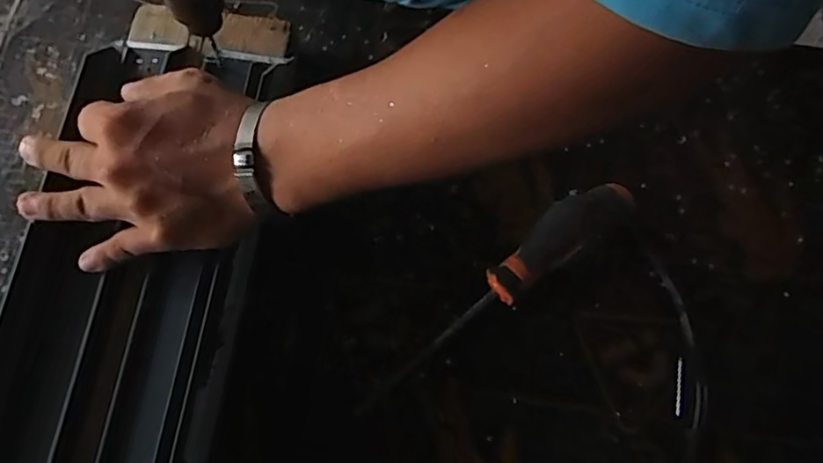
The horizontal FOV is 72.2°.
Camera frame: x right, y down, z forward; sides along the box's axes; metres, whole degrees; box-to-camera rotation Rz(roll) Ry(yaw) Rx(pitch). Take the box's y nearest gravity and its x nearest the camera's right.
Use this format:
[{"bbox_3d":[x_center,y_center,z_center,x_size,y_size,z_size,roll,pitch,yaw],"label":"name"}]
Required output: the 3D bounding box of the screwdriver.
[{"bbox_3d":[0.051,0.036,0.360,0.213,0.035,0.029,-38,78,-10],"label":"screwdriver"}]

